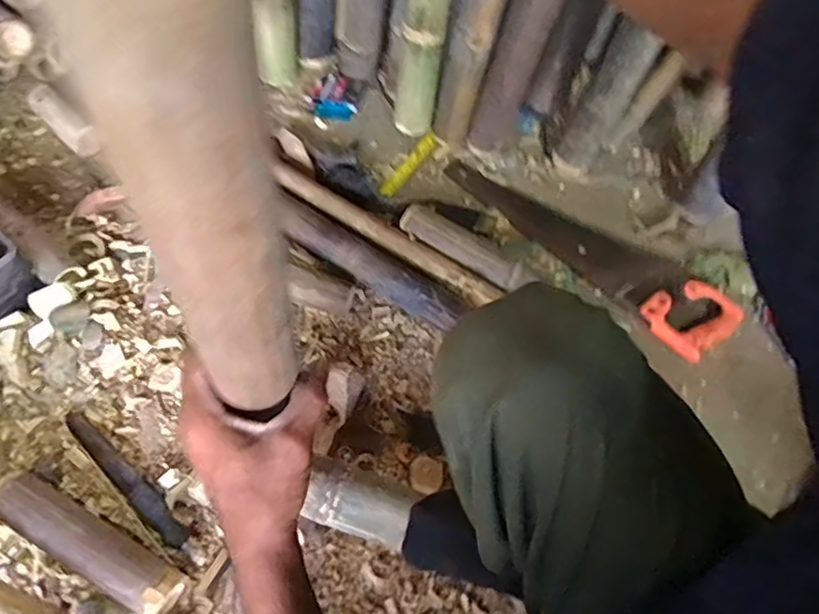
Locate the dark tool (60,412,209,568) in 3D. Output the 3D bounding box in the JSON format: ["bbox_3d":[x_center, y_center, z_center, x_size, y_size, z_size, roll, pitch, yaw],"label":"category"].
[{"bbox_3d":[-0.368,0.234,0.763,0.286,0.012,0.033,38,70,17],"label":"dark tool"}]

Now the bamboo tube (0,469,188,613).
[{"bbox_3d":[-0.394,0.288,0.707,0.258,0.061,0.056,27,68,13],"label":"bamboo tube"}]

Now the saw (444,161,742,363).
[{"bbox_3d":[0.272,-0.122,0.927,0.491,0.038,0.129,42,71,18],"label":"saw"}]

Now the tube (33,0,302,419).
[{"bbox_3d":[-0.078,-0.023,0.244,0.041,0.314,0.039,-2,60,-9],"label":"tube"}]

